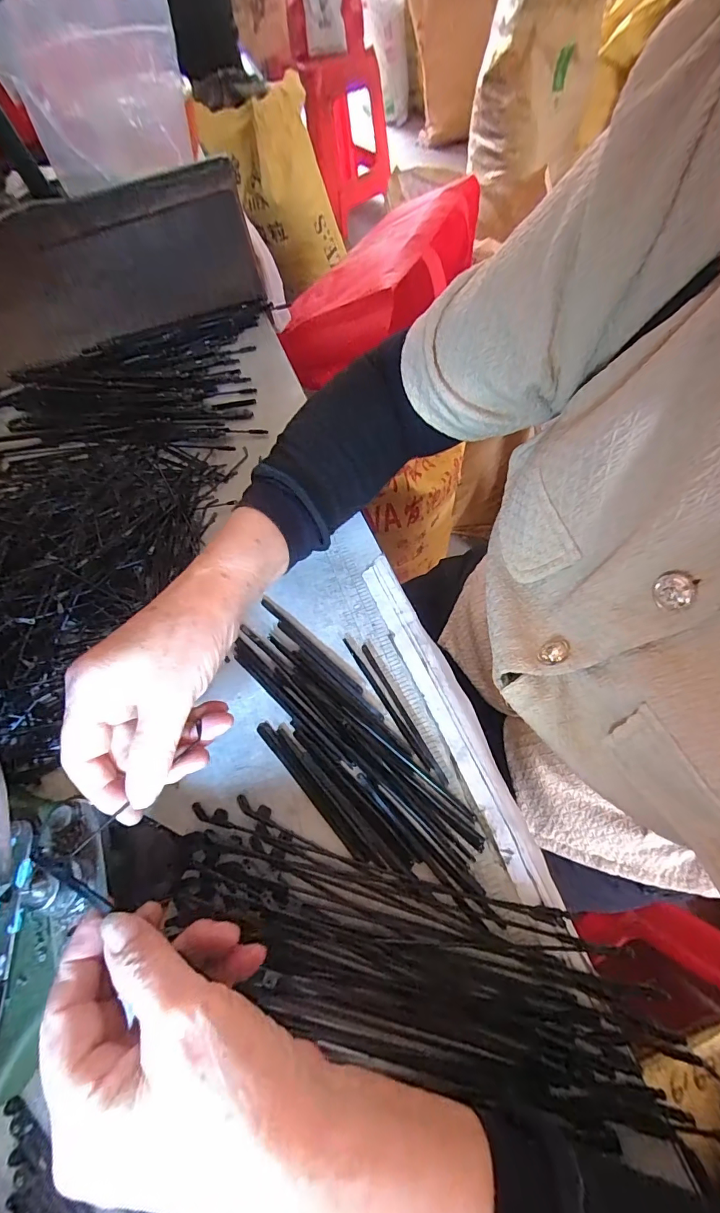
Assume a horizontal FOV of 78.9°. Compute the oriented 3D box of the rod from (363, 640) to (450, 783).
[{"bbox_3d":[0.026,0.065,0.277,0.005,0.004,0.098,-29,64,-8],"label":"rod"}]

